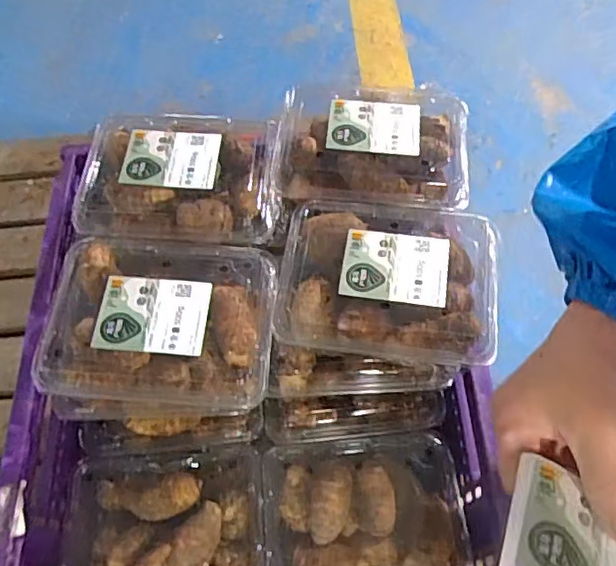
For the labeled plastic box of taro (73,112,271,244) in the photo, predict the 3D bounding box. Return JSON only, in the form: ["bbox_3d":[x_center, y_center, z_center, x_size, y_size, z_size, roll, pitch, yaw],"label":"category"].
[{"bbox_3d":[-0.112,-0.089,0.515,0.161,0.054,0.115,-1,59,2],"label":"labeled plastic box of taro"}]

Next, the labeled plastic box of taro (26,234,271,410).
[{"bbox_3d":[-0.113,0.034,0.473,0.167,0.073,0.137,1,59,3],"label":"labeled plastic box of taro"}]

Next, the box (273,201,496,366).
[{"bbox_3d":[0.064,-0.006,0.476,0.172,0.047,0.134,6,60,6],"label":"box"}]

